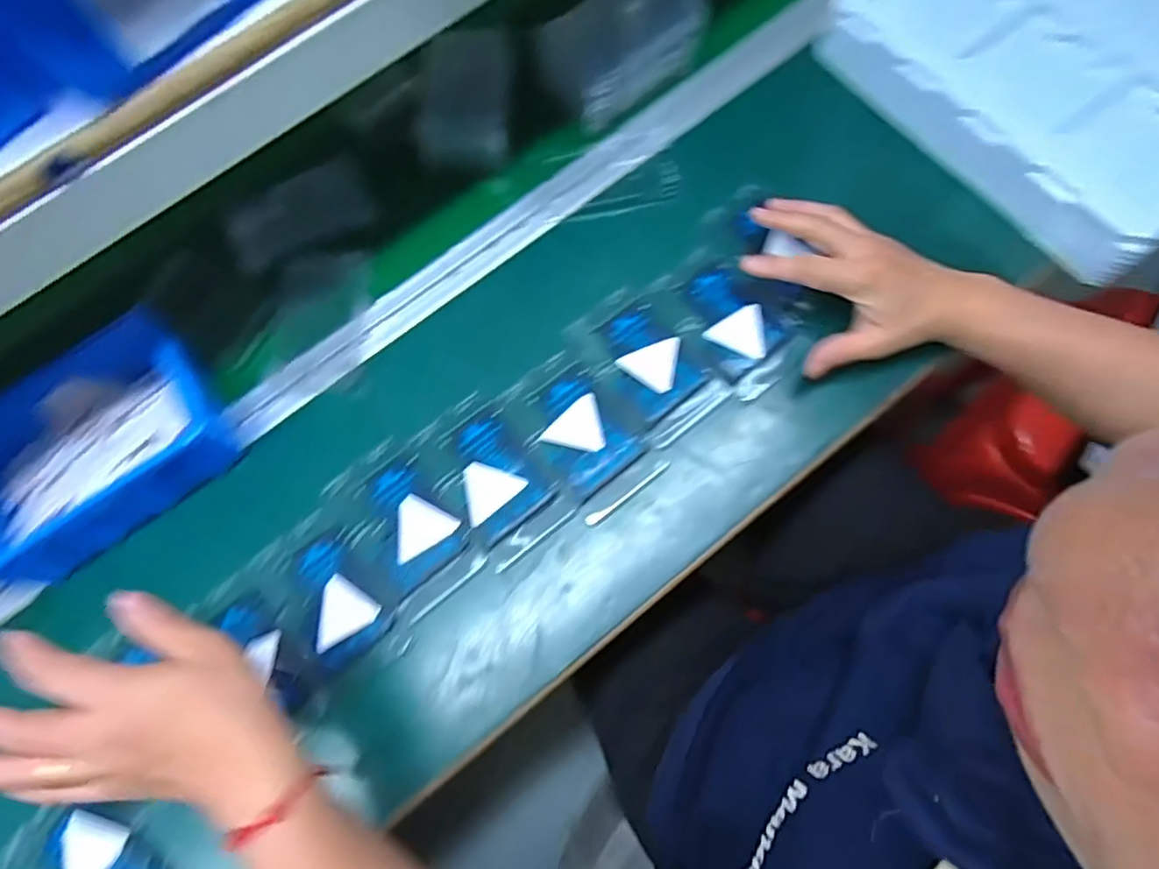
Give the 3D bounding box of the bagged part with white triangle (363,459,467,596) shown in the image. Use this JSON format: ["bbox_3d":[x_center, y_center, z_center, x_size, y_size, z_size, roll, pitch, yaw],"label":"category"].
[{"bbox_3d":[-0.131,0.066,0.447,0.062,0.012,0.086,-39,72,-7],"label":"bagged part with white triangle"}]

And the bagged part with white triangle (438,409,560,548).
[{"bbox_3d":[-0.069,0.030,0.455,0.067,0.013,0.089,-38,72,-7],"label":"bagged part with white triangle"}]

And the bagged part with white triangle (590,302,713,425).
[{"bbox_3d":[0.054,-0.061,0.471,0.064,0.017,0.087,-36,72,-6],"label":"bagged part with white triangle"}]

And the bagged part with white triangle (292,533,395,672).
[{"bbox_3d":[-0.181,0.122,0.436,0.059,0.008,0.088,-41,72,-8],"label":"bagged part with white triangle"}]

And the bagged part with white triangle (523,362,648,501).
[{"bbox_3d":[-0.003,-0.004,0.460,0.070,0.014,0.095,-37,72,-7],"label":"bagged part with white triangle"}]

